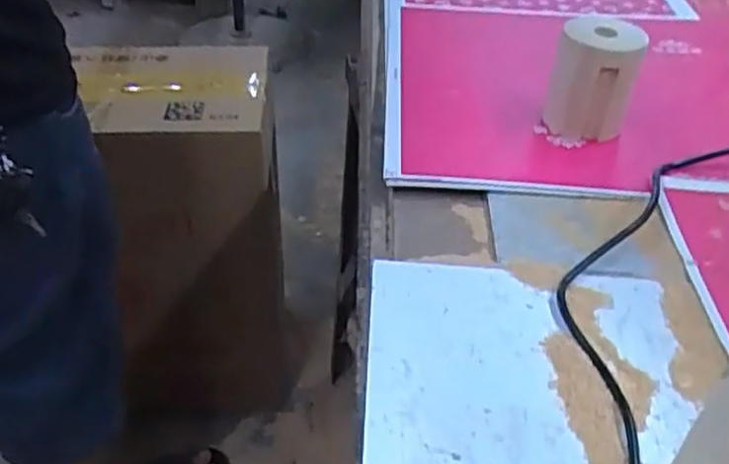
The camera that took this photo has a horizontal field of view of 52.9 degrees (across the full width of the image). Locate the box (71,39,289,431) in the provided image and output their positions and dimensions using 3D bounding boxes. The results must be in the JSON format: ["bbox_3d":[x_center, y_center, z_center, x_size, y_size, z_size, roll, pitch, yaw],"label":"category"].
[{"bbox_3d":[-0.263,0.012,1.162,0.246,0.531,0.286,-4,40,-10],"label":"box"}]

